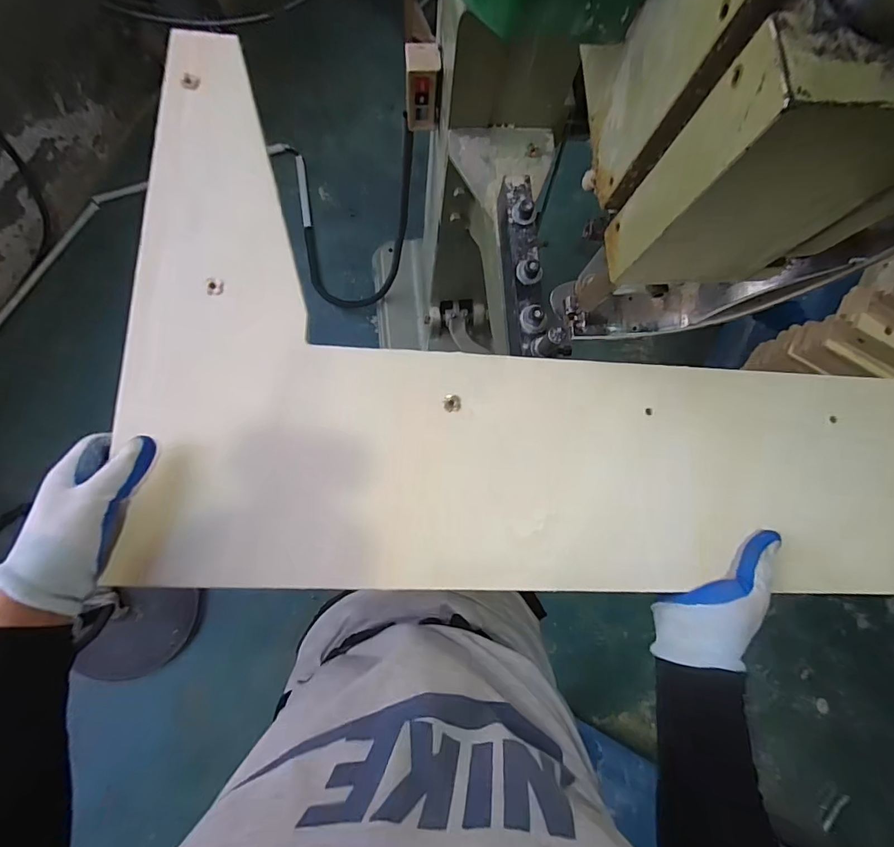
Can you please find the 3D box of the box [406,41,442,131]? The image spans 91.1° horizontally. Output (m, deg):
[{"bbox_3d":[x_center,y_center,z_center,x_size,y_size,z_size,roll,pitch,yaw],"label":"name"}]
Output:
[{"bbox_3d":[-0.035,-0.506,0.668,0.051,0.115,0.037,1,82,-4],"label":"box"}]

